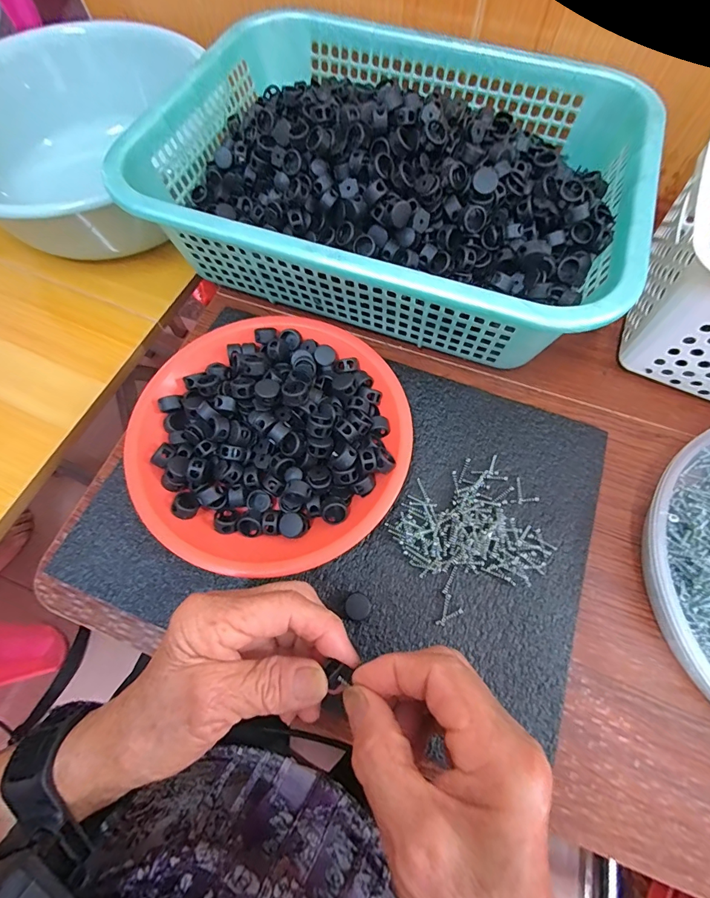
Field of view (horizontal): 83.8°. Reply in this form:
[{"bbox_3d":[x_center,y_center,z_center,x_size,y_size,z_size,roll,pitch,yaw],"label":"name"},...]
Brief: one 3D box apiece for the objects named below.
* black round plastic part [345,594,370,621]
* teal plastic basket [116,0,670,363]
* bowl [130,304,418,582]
[{"bbox_3d":[0.002,0.102,0.255,0.015,0.012,0.015,31,72,12],"label":"black round plastic part"},{"bbox_3d":[0.036,-0.241,0.343,0.381,0.093,0.297,19,70,8],"label":"teal plastic basket"},{"bbox_3d":[-0.057,-0.015,0.281,0.183,0.043,0.193,0,68,1],"label":"bowl"}]

